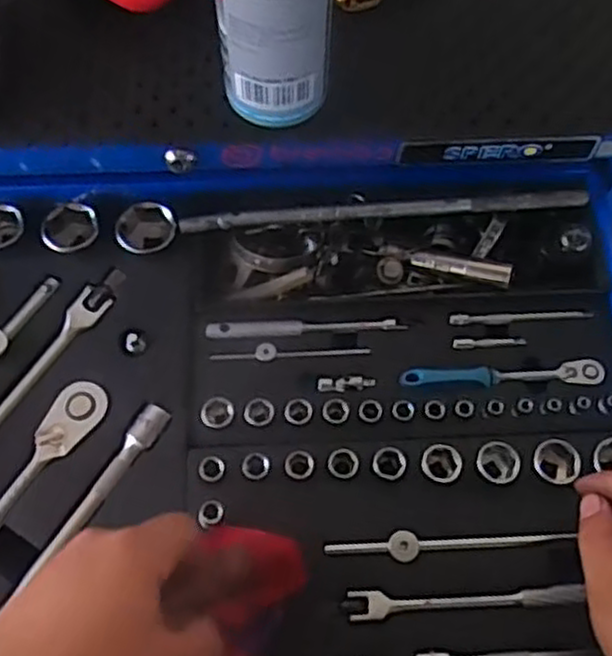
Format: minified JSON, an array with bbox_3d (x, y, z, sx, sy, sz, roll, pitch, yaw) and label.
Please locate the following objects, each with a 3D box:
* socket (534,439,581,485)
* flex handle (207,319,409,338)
[{"bbox_3d":[0.151,0.085,0.463,0.027,0.024,0.027,0,65,-1],"label":"socket"},{"bbox_3d":[0.000,0.001,0.506,0.130,0.005,0.011,-2,65,-2],"label":"flex handle"}]

